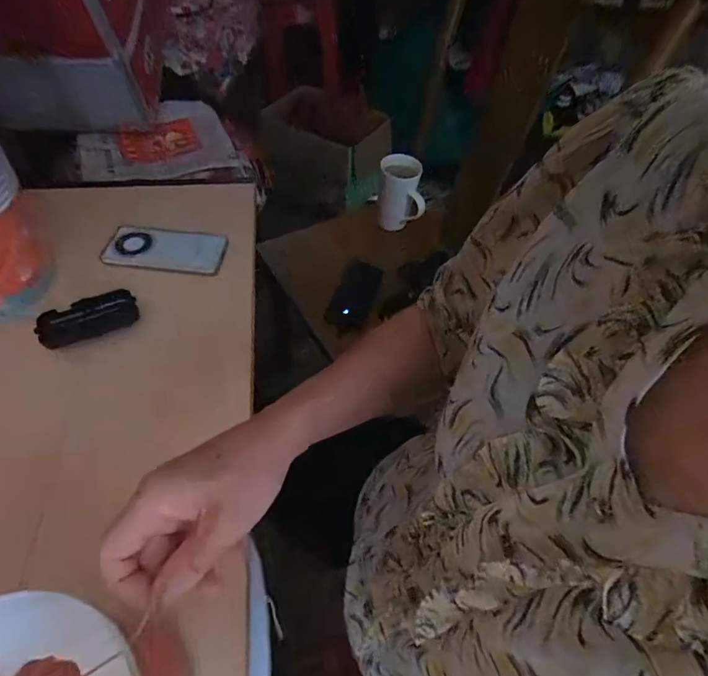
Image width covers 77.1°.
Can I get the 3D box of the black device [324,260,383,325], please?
[{"bbox_3d":[0.004,-0.088,0.895,0.078,0.015,0.146,24,74,-1],"label":"black device"}]

